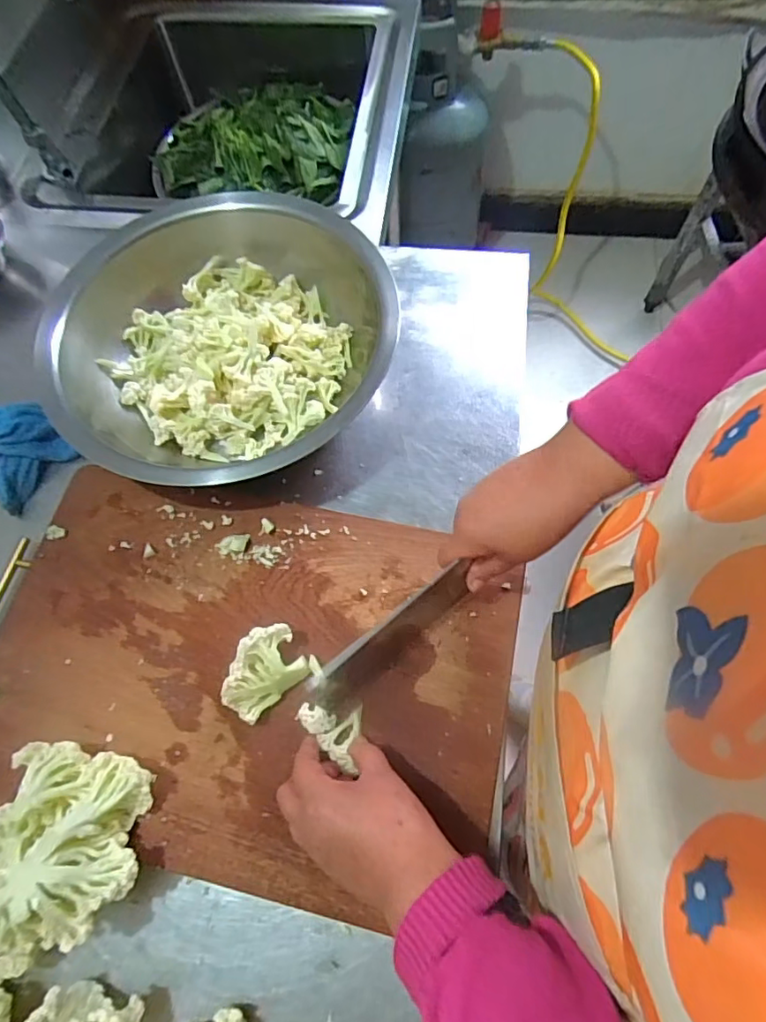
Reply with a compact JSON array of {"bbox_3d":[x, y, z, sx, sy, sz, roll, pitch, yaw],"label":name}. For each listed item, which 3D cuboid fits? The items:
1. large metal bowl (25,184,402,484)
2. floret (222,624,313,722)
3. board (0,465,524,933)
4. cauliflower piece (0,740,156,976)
[{"bbox_3d":[-0.185,-0.174,0.611,0.375,0.135,0.348,-1,69,2],"label":"large metal bowl"},{"bbox_3d":[-0.103,0.136,0.474,0.076,0.049,0.050,-41,71,-13],"label":"floret"},{"bbox_3d":[-0.126,0.142,0.506,0.462,0.032,0.321,10,70,7],"label":"board"},{"bbox_3d":[-0.244,0.252,0.422,0.115,0.073,0.136,1,67,3],"label":"cauliflower piece"}]

